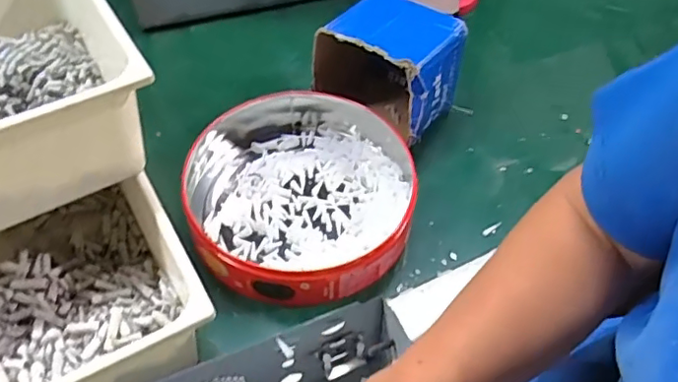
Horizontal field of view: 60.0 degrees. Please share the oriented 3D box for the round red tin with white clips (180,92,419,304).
[{"bbox_3d":[-0.045,-0.010,0.654,0.249,0.083,0.288,0,49,1],"label":"round red tin with white clips"}]

